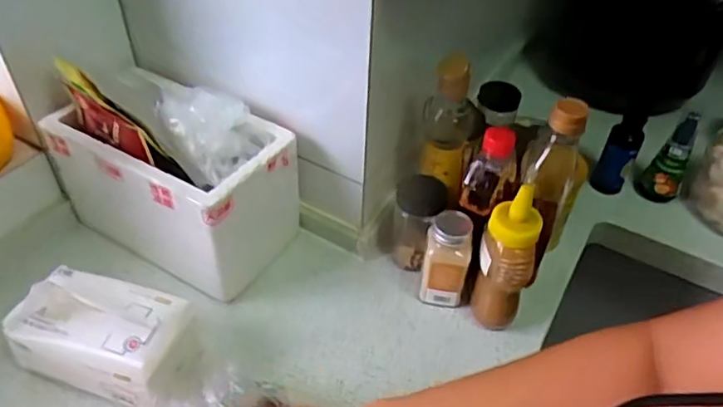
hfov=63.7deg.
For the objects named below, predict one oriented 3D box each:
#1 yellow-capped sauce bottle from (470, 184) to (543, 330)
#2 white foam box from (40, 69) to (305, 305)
[{"bbox_3d":[0.151,0.063,0.615,0.055,0.186,0.053,18,46,16],"label":"yellow-capped sauce bottle"},{"bbox_3d":[-0.216,-0.027,0.705,0.253,0.168,0.157,23,48,20],"label":"white foam box"}]

